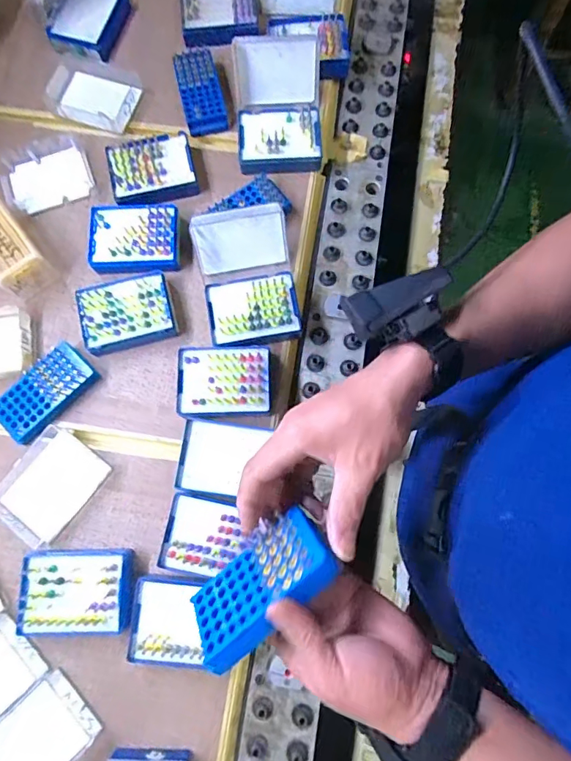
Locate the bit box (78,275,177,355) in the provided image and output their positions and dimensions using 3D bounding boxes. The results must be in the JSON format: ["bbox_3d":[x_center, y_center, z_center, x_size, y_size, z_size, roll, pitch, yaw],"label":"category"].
[{"bbox_3d":[-0.186,-0.080,0.534,0.105,0.034,0.079,-14,78,-3],"label":"bit box"}]

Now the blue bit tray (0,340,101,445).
[{"bbox_3d":[-0.276,0.013,0.516,0.061,0.029,0.113,39,80,8],"label":"blue bit tray"}]

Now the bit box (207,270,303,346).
[{"bbox_3d":[-0.038,-0.083,0.534,0.105,0.035,0.076,-8,77,-2],"label":"bit box"}]

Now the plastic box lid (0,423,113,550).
[{"bbox_3d":[-0.265,0.115,0.502,0.091,0.017,0.110,35,80,8],"label":"plastic box lid"}]

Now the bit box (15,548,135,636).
[{"bbox_3d":[-0.213,0.216,0.463,0.105,0.027,0.077,0,77,0],"label":"bit box"}]

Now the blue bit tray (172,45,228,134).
[{"bbox_3d":[-0.116,-0.391,0.609,0.052,0.027,0.118,-13,77,-3],"label":"blue bit tray"}]

